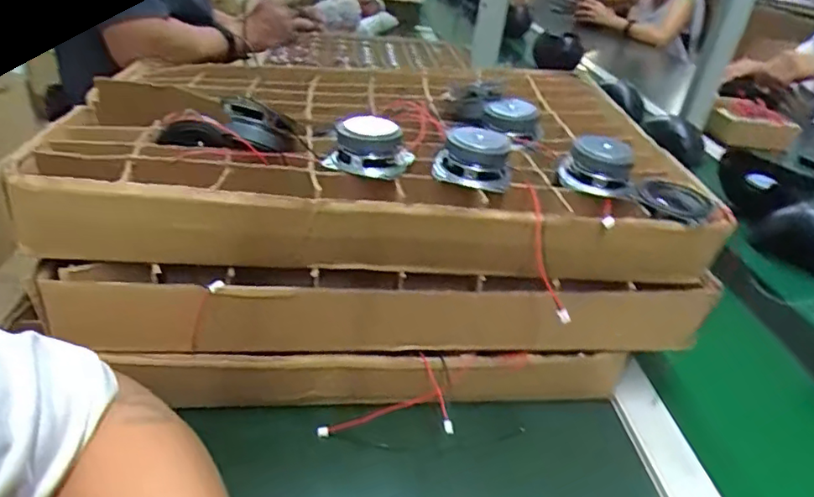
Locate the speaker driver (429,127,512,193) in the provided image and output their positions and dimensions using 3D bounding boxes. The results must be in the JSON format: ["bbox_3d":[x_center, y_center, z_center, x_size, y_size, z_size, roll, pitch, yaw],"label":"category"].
[{"bbox_3d":[0.046,-0.066,0.395,0.051,0.029,0.063,9,30,3],"label":"speaker driver"}]

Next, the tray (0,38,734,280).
[{"bbox_3d":[-0.032,-0.070,0.437,0.460,0.079,0.250,2,30,-9],"label":"tray"}]

